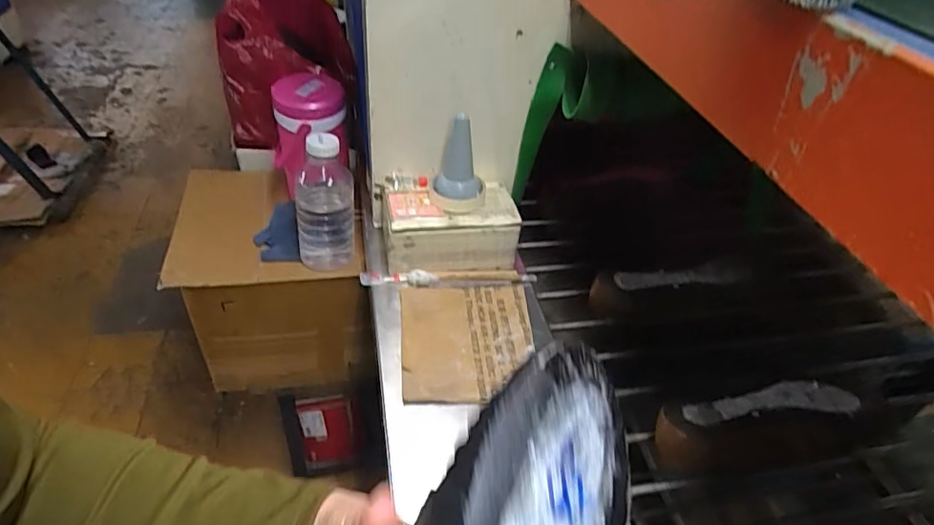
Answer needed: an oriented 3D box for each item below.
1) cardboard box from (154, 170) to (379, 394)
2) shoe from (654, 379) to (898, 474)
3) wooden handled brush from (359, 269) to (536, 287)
[{"bbox_3d":[-0.357,0.024,1.065,0.319,0.331,0.326,-4,42,-13],"label":"cardboard box"},{"bbox_3d":[0.364,0.199,0.667,0.280,0.093,0.084,0,41,-8],"label":"shoe"},{"bbox_3d":[-0.025,0.021,0.786,0.255,0.020,0.026,0,41,-8],"label":"wooden handled brush"}]

